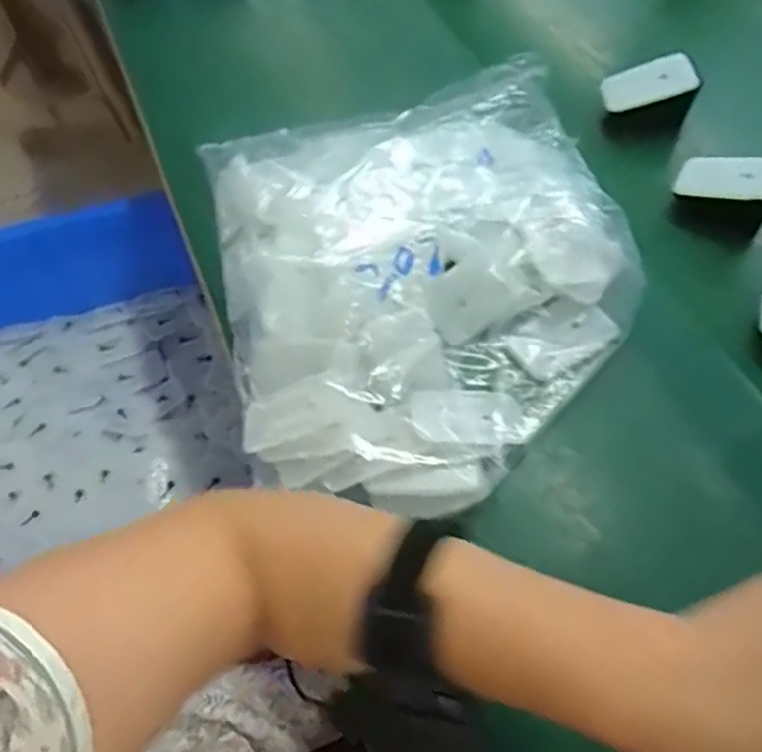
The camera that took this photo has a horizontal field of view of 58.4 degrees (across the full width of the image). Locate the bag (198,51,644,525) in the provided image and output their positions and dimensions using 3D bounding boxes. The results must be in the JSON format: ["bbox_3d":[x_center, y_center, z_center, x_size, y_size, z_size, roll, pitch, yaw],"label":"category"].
[{"bbox_3d":[0.028,-0.079,0.459,0.273,0.067,0.314,-15,59,-5],"label":"bag"}]

